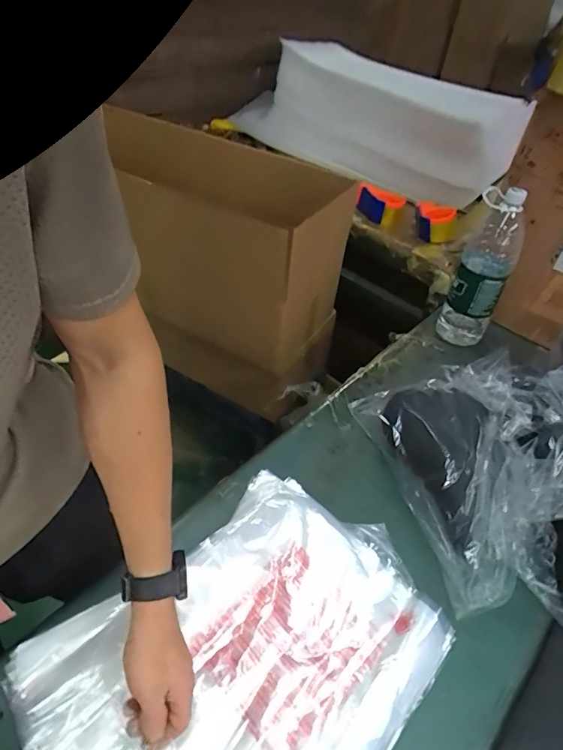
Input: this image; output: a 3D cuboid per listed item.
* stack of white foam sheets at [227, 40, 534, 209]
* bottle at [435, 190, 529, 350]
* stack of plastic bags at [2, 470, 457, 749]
[{"bbox_3d":[0.252,-0.693,1.250,0.248,0.272,0.960,-25,52,-29],"label":"stack of white foam sheets"},{"bbox_3d":[0.406,-0.207,0.912,0.098,0.319,0.108,25,46,18],"label":"bottle"},{"bbox_3d":[-0.033,0.313,0.515,0.332,0.060,0.435,34,50,30],"label":"stack of plastic bags"}]

